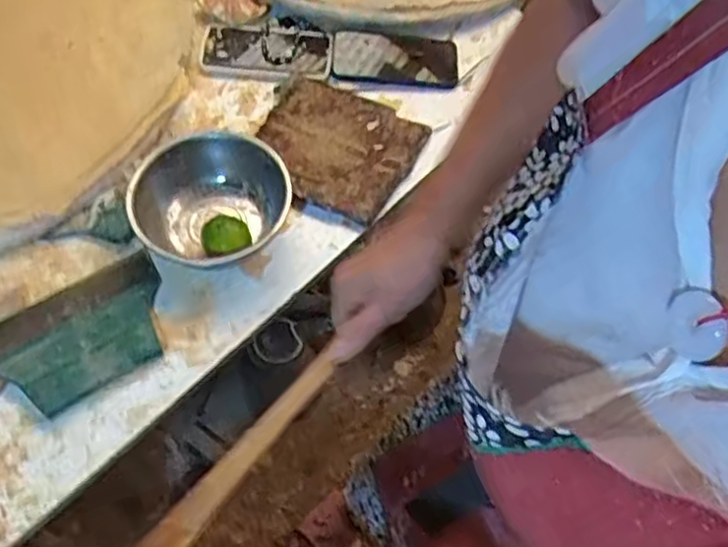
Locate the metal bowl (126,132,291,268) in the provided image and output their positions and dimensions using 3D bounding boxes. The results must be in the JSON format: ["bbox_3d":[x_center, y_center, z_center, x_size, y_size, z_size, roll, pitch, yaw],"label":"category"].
[{"bbox_3d":[-0.171,-0.075,0.770,0.144,0.063,0.156,1,60,-2],"label":"metal bowl"}]

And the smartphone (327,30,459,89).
[{"bbox_3d":[0.040,-0.273,0.931,0.160,0.016,0.092,3,60,-1],"label":"smartphone"}]

